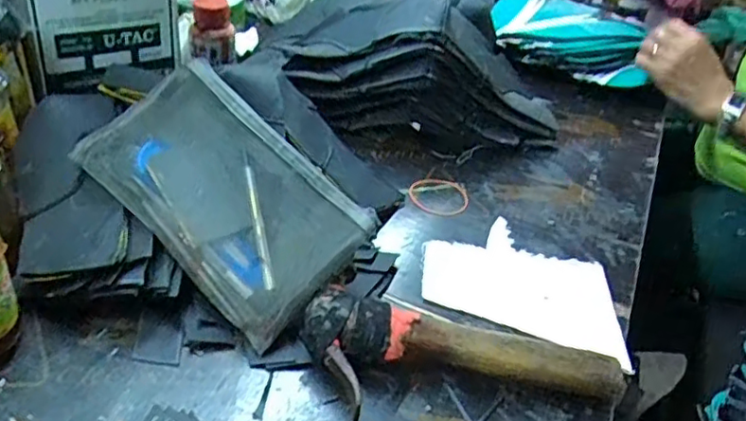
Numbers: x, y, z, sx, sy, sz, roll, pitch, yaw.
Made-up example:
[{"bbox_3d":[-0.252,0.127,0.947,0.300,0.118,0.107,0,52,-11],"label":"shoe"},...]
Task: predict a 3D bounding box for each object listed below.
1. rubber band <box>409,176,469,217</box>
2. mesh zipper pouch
[{"bbox_3d":[0.067,-0.018,0.624,0.060,0.004,0.063,5,38,-4],"label":"rubber band"},{"bbox_3d":[-0.110,-0.014,0.468,0.201,0.020,0.121,43,74,10],"label":"mesh zipper pouch"}]

